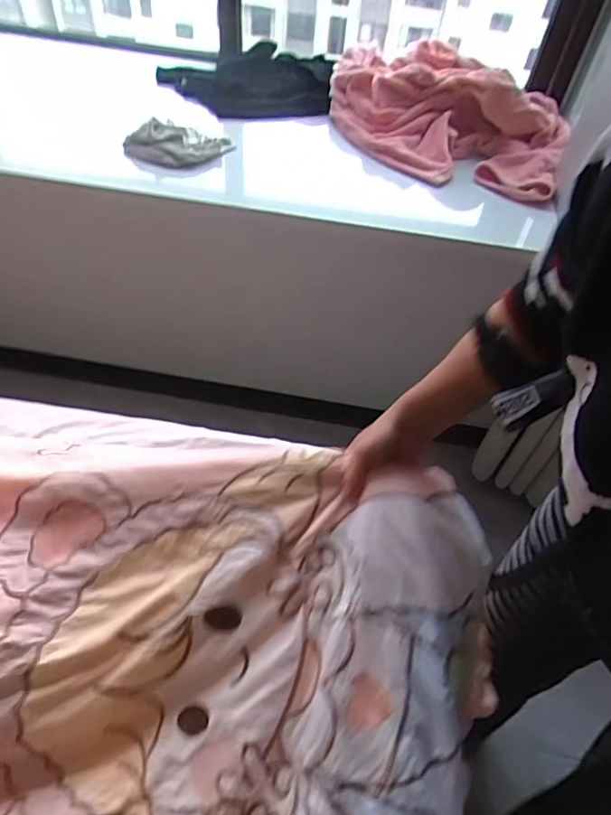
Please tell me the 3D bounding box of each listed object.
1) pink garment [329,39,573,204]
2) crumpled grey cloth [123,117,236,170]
[{"bbox_3d":[0.272,-0.592,1.085,0.256,0.140,0.545,-32,60,-28],"label":"pink garment"},{"bbox_3d":[-0.236,-0.504,1.014,0.207,0.066,0.057,-13,53,-16],"label":"crumpled grey cloth"}]

